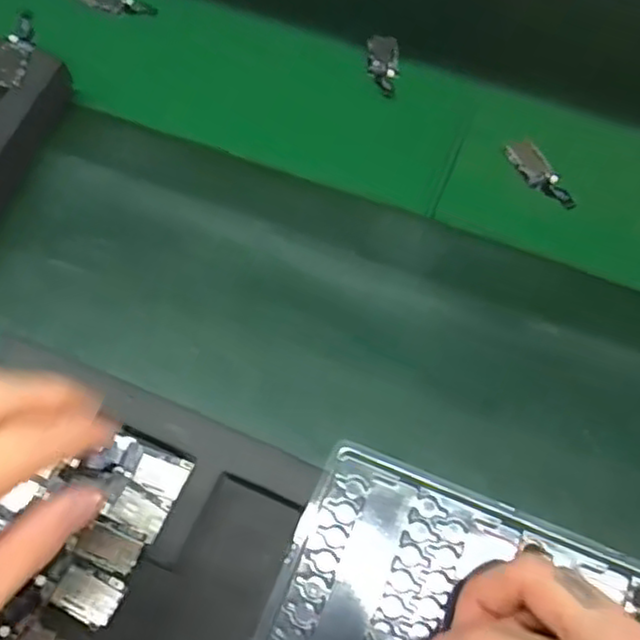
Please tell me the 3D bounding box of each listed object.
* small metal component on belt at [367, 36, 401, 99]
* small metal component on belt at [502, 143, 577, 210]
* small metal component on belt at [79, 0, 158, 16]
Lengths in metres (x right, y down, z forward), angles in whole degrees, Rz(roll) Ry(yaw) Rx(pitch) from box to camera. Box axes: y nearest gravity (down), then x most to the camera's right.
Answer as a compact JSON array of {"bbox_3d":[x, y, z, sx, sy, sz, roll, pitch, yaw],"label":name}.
[{"bbox_3d":[0.045,-0.183,0.490,0.023,0.006,0.056,2,63,0],"label":"small metal component on belt"},{"bbox_3d":[0.144,-0.094,0.445,0.020,0.006,0.057,-30,67,-15],"label":"small metal component on belt"},{"bbox_3d":[-0.152,-0.239,0.515,0.058,0.005,0.021,8,63,-14],"label":"small metal component on belt"}]

